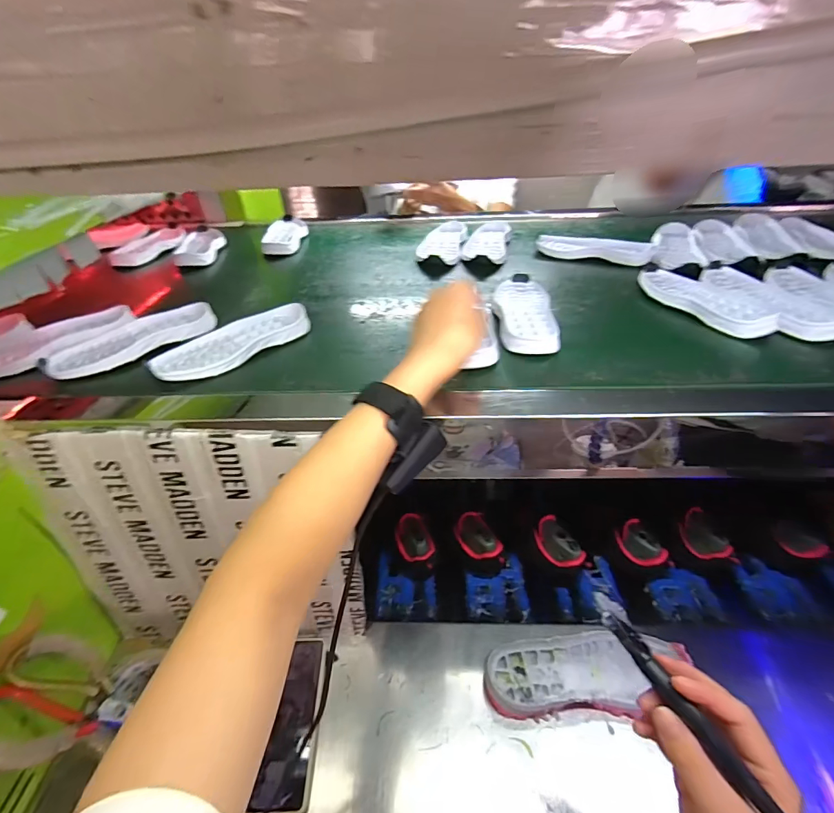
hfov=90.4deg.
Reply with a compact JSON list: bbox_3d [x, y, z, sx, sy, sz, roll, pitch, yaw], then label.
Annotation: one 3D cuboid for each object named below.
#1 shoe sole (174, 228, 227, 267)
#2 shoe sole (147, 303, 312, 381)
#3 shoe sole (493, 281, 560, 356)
[{"bbox_3d":[-0.430,-0.322,0.827,0.087,0.025,0.208,-15,39,-13],"label":"shoe sole"},{"bbox_3d":[-0.230,-0.084,0.520,0.187,0.024,0.098,-33,46,-31],"label":"shoe sole"},{"bbox_3d":[0.143,-0.126,0.552,0.077,0.021,0.187,3,39,9],"label":"shoe sole"}]

